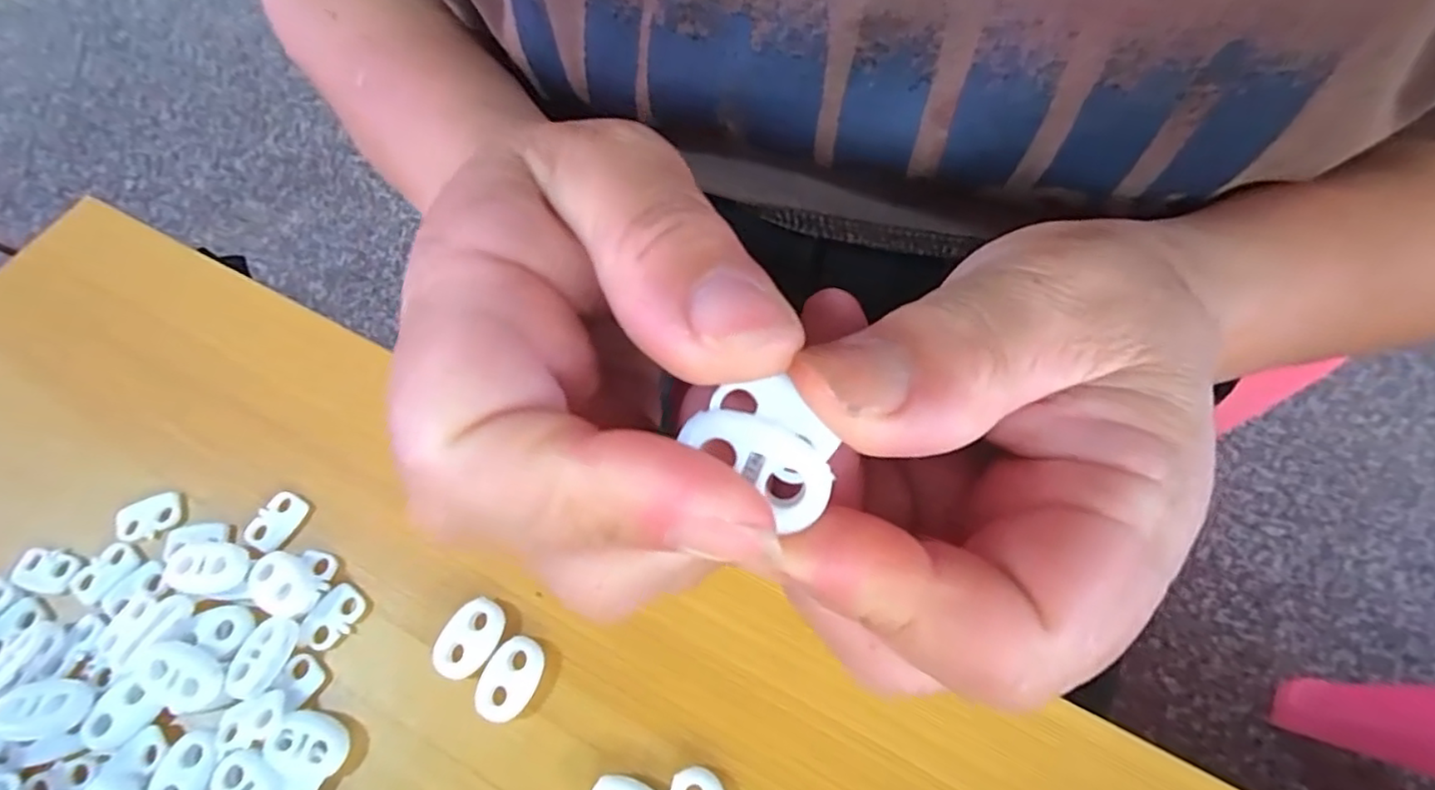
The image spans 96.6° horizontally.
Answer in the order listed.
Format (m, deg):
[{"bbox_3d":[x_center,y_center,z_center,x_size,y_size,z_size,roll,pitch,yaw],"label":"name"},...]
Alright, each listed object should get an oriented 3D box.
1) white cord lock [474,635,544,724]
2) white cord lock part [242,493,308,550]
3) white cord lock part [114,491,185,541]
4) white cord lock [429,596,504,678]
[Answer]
[{"bbox_3d":[-0.059,0.081,0.182,0.015,0.004,0.022,18,66,9],"label":"white cord lock"},{"bbox_3d":[-0.140,0.040,0.202,0.012,0.004,0.018,27,68,13],"label":"white cord lock part"},{"bbox_3d":[-0.180,0.039,0.202,0.018,0.004,0.012,-29,68,-12],"label":"white cord lock part"},{"bbox_3d":[-0.072,0.071,0.186,0.015,0.004,0.022,29,68,13],"label":"white cord lock"}]

